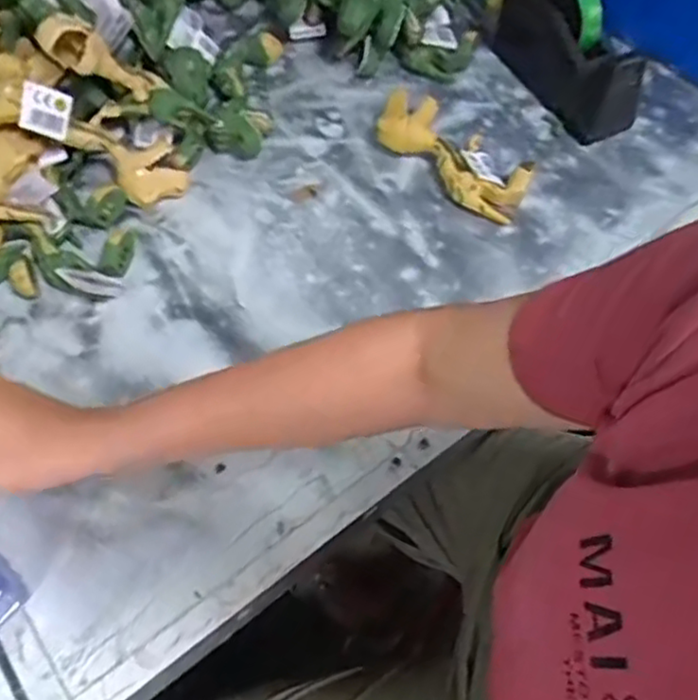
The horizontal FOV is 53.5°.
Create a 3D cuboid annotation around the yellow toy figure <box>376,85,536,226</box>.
[{"bbox_3d":[0.119,-0.230,0.790,0.086,0.050,0.200,-39,65,-19],"label":"yellow toy figure"}]

